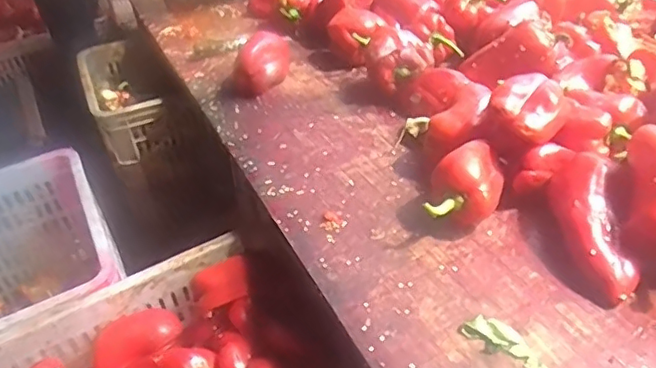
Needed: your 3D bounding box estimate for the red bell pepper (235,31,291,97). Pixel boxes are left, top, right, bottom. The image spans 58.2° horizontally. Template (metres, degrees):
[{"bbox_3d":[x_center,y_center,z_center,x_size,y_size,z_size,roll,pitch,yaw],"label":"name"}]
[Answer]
[{"bbox_3d":[-0.108,-0.196,0.952,0.090,0.073,0.072,-6,38,0],"label":"red bell pepper"}]

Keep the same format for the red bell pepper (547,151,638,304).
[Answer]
[{"bbox_3d":[0.264,0.040,0.596,0.057,0.050,0.166,-4,56,1],"label":"red bell pepper"}]

